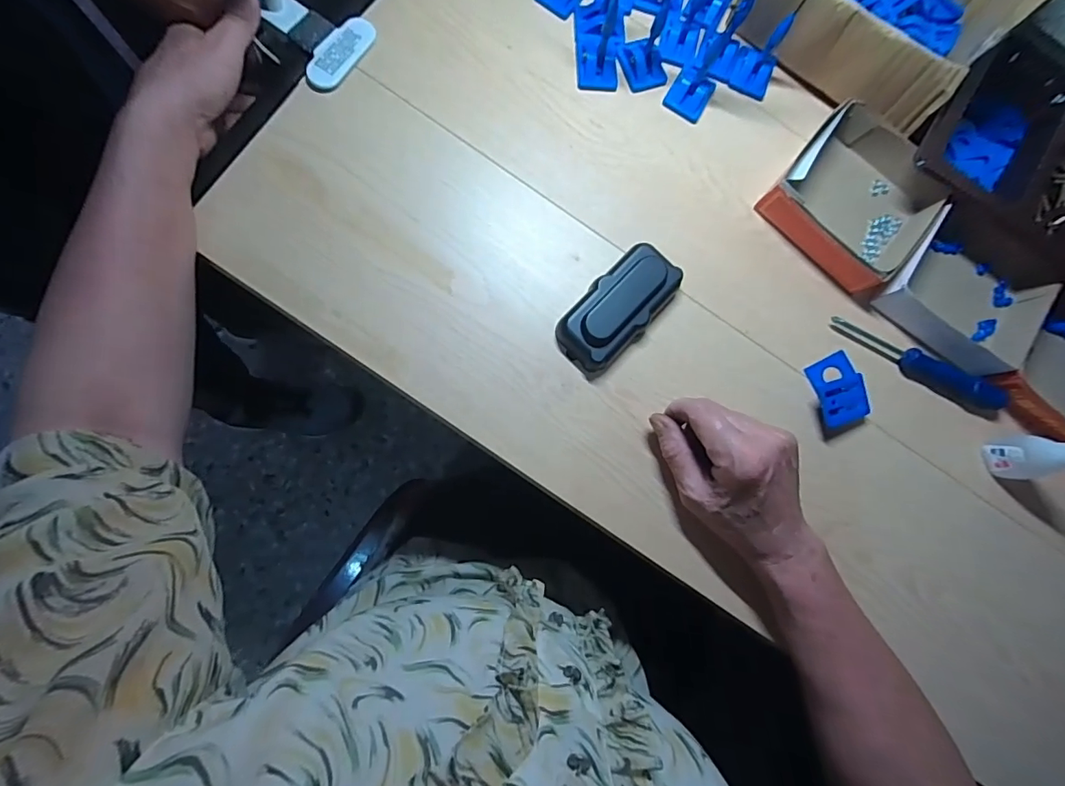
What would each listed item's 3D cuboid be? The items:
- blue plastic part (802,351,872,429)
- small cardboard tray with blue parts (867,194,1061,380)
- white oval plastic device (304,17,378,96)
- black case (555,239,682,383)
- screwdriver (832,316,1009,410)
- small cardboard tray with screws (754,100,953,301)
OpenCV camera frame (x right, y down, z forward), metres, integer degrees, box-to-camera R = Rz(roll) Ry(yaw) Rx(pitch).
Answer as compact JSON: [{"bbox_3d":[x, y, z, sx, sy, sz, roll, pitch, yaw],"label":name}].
[{"bbox_3d":[0.249,-0.003,0.398,0.043,0.018,0.056,-13,84,-6],"label":"blue plastic part"},{"bbox_3d":[0.367,-0.084,0.413,0.126,0.032,0.114,41,81,1],"label":"small cardboard tray with blue parts"},{"bbox_3d":[-0.156,-0.278,0.398,0.031,0.007,0.074,30,81,-1],"label":"white oval plastic device"},{"bbox_3d":[0.067,-0.066,0.379,0.051,0.026,0.107,42,81,1],"label":"black case"},{"bbox_3d":[0.322,-0.025,0.406,0.156,0.021,0.020,27,81,-1],"label":"screwdriver"},{"bbox_3d":[0.277,-0.166,0.412,0.126,0.036,0.135,39,81,1],"label":"small cardboard tray with screws"}]

